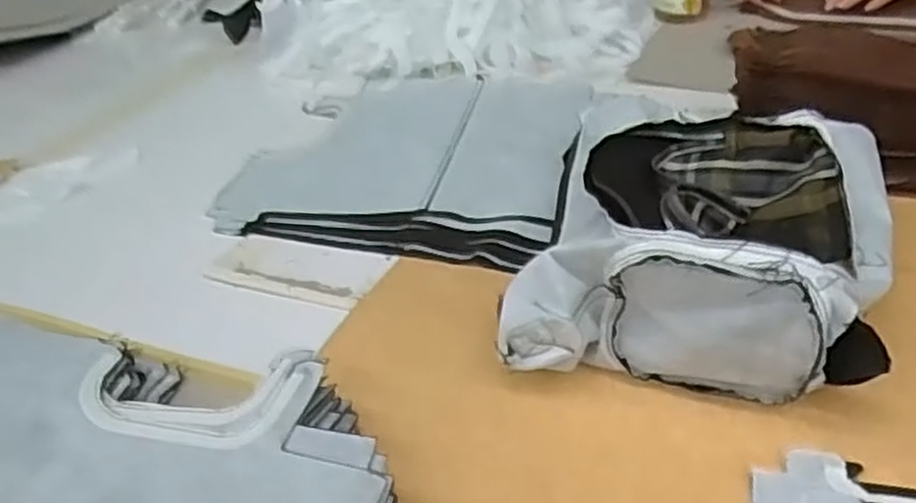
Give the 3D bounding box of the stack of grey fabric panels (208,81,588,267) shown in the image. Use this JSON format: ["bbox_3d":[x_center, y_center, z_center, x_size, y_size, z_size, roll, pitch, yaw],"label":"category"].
[{"bbox_3d":[-0.031,-0.107,0.749,0.308,0.032,0.333,5,36,18],"label":"stack of grey fabric panels"}]

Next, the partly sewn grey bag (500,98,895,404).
[{"bbox_3d":[0.163,-0.013,0.520,0.209,0.098,0.250,8,37,22],"label":"partly sewn grey bag"}]

